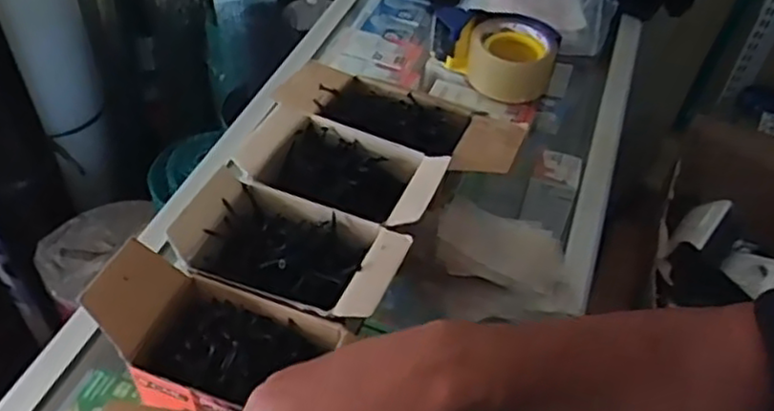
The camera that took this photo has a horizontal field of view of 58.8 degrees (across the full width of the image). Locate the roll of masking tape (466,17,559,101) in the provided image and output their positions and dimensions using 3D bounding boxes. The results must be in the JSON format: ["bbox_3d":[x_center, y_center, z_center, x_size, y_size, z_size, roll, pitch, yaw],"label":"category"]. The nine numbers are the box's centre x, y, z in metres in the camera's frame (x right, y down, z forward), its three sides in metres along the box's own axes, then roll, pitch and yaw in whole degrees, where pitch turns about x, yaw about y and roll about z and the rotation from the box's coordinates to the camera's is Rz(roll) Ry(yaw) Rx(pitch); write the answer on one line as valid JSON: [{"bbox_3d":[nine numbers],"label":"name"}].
[{"bbox_3d":[0.141,-0.168,0.789,0.096,0.048,0.096,2,47,-2],"label":"roll of masking tape"}]

